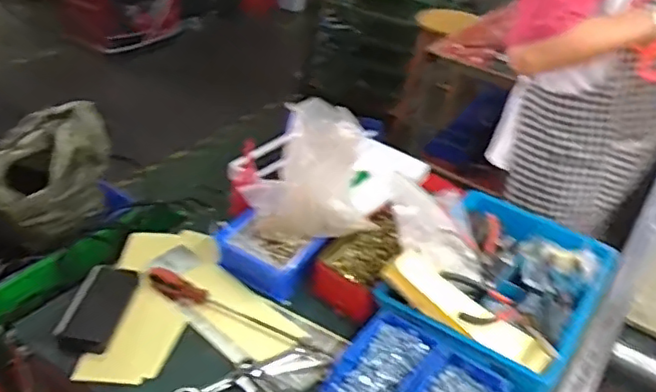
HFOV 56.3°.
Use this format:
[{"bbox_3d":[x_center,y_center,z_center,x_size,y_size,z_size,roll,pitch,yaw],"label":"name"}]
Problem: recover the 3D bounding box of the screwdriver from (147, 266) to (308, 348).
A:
[{"bbox_3d":[-0.159,0.172,0.951,0.277,0.028,0.035,19,37,17],"label":"screwdriver"}]

